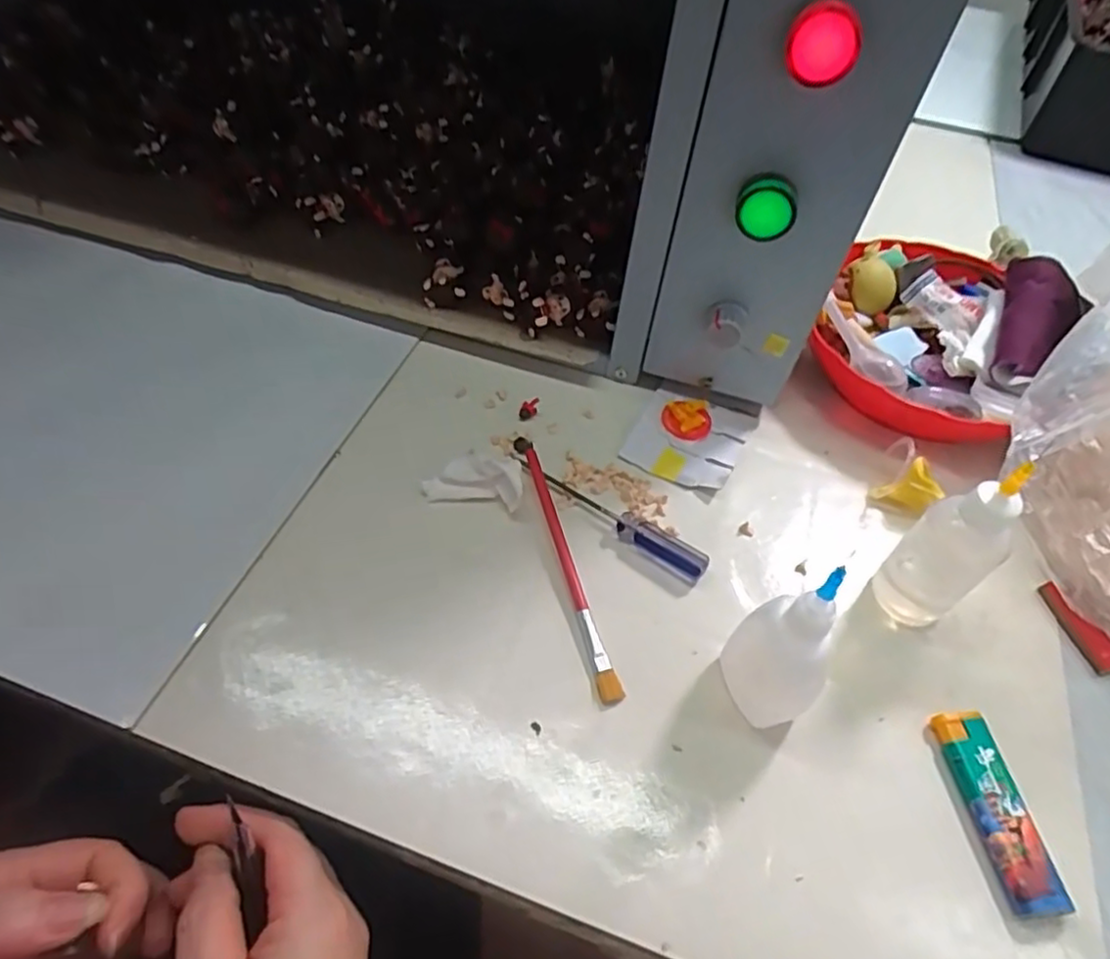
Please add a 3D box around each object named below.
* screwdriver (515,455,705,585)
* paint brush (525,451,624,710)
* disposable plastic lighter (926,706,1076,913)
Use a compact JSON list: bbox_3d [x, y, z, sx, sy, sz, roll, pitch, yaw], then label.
[{"bbox_3d":[0.029,0.020,0.365,0.116,0.013,0.016,31,55,19],"label":"screwdriver"},{"bbox_3d":[0.006,0.043,0.345,0.010,0.008,0.146,-11,53,-13],"label":"paint brush"},{"bbox_3d":[0.186,0.139,0.286,0.024,0.010,0.077,-4,52,-8],"label":"disposable plastic lighter"}]

